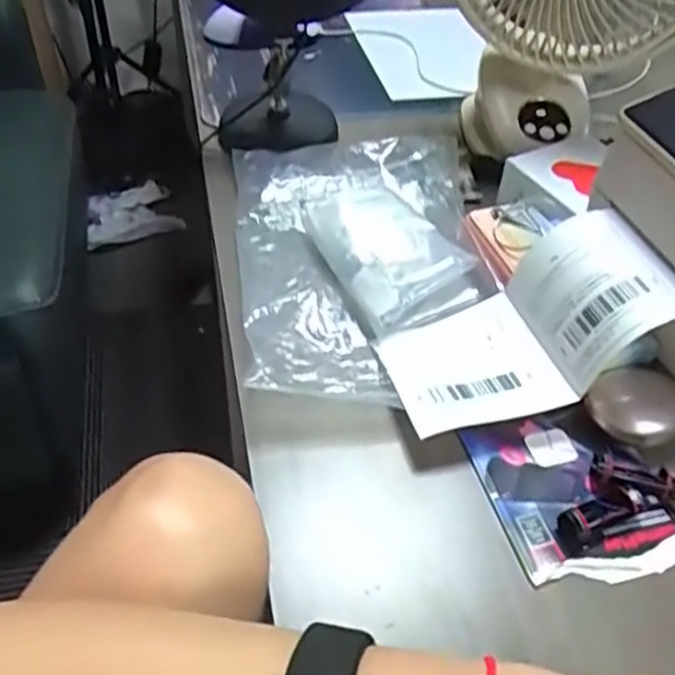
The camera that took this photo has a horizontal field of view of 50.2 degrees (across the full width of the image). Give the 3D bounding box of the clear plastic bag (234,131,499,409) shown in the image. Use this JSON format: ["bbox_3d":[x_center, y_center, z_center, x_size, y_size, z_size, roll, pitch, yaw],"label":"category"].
[{"bbox_3d":[0.020,-0.065,0.527,0.176,0.034,0.274,-3,48,-7],"label":"clear plastic bag"}]

